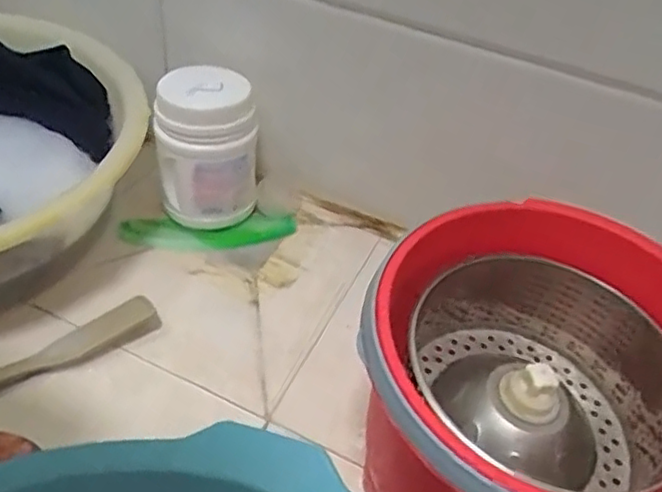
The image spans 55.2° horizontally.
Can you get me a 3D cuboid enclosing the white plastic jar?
[{"bbox_3d":[-0.141,-0.104,0.720,0.109,0.174,0.085,-1,44,-10],"label":"white plastic jar"}]

